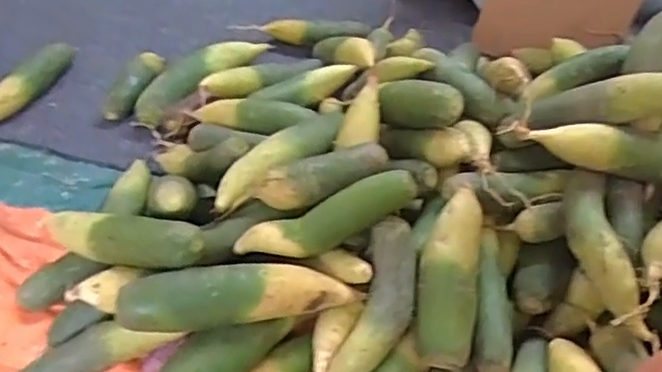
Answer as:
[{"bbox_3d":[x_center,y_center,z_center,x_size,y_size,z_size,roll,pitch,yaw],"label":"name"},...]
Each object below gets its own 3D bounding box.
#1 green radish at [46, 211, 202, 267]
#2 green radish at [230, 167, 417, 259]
[{"bbox_3d":[-0.257,0.059,0.756,0.270,0.049,0.050,1,36,36],"label":"green radish"},{"bbox_3d":[-0.005,0.039,0.725,0.218,0.050,0.047,-22,43,5],"label":"green radish"}]

